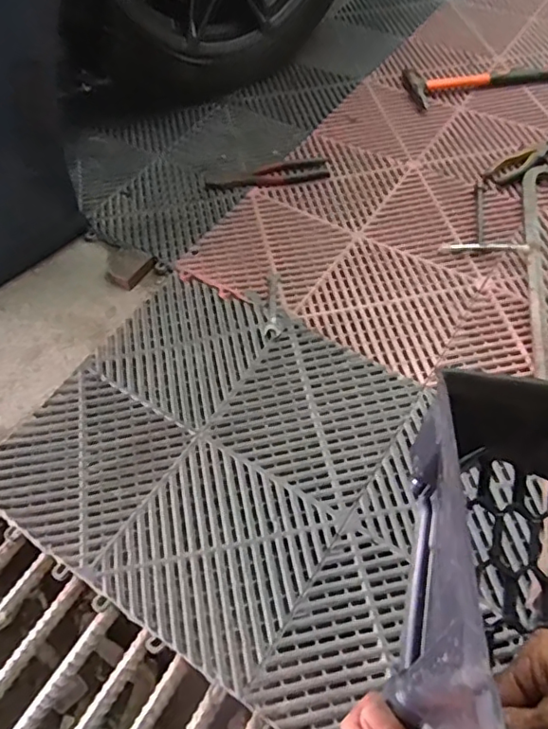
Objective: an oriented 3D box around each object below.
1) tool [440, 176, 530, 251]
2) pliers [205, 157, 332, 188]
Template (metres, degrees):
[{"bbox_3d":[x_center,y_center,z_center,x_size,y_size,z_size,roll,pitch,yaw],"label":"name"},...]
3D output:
[{"bbox_3d":[0.325,-0.235,0.858,0.118,0.017,0.171,9,56,10],"label":"tool"},{"bbox_3d":[-0.009,-0.318,0.940,0.200,0.008,0.064,-10,55,-4],"label":"pliers"}]

